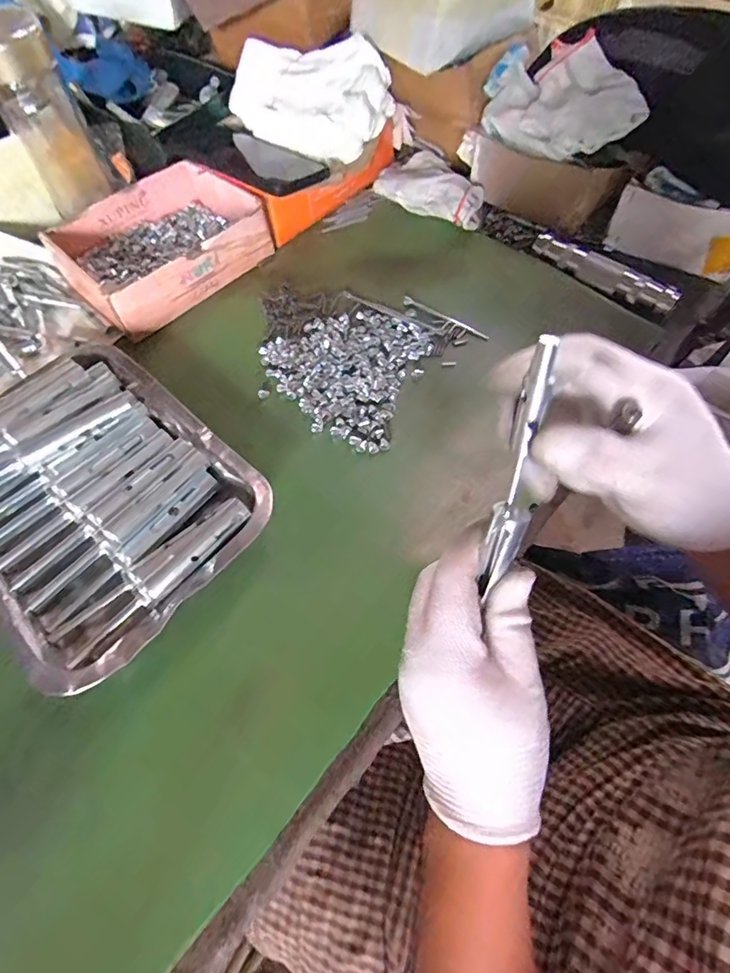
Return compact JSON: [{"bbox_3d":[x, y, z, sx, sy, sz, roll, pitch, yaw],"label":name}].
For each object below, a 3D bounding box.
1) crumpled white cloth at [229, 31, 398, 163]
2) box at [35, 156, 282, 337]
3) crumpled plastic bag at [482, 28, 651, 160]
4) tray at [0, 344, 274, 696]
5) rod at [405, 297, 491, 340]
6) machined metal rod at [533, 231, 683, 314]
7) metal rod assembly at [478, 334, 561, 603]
[{"bbox_3d":[-0.060,-0.394,0.503,0.167,0.081,0.080,20,64,12],"label":"crumpled white cloth"},{"bbox_3d":[-0.199,-0.242,0.481,0.171,0.053,0.144,-40,70,-19],"label":"box"},{"bbox_3d":[0.182,-0.354,0.446,0.134,0.063,0.081,15,63,10],"label":"crumpled plastic bag"},{"bbox_3d":[-0.199,0.003,0.359,0.240,0.043,0.179,40,69,18],"label":"tray"},{"bbox_3d":[0.074,-0.156,0.457,0.088,0.009,0.008,30,66,14],"label":"rod"},{"bbox_3d":[0.221,-0.200,0.459,0.137,0.022,0.023,40,69,18],"label":"machined metal rod"},{"bbox_3d":[0.070,-0.005,0.223,0.016,0.115,0.016,7,23,3],"label":"metal rod assembly"}]

